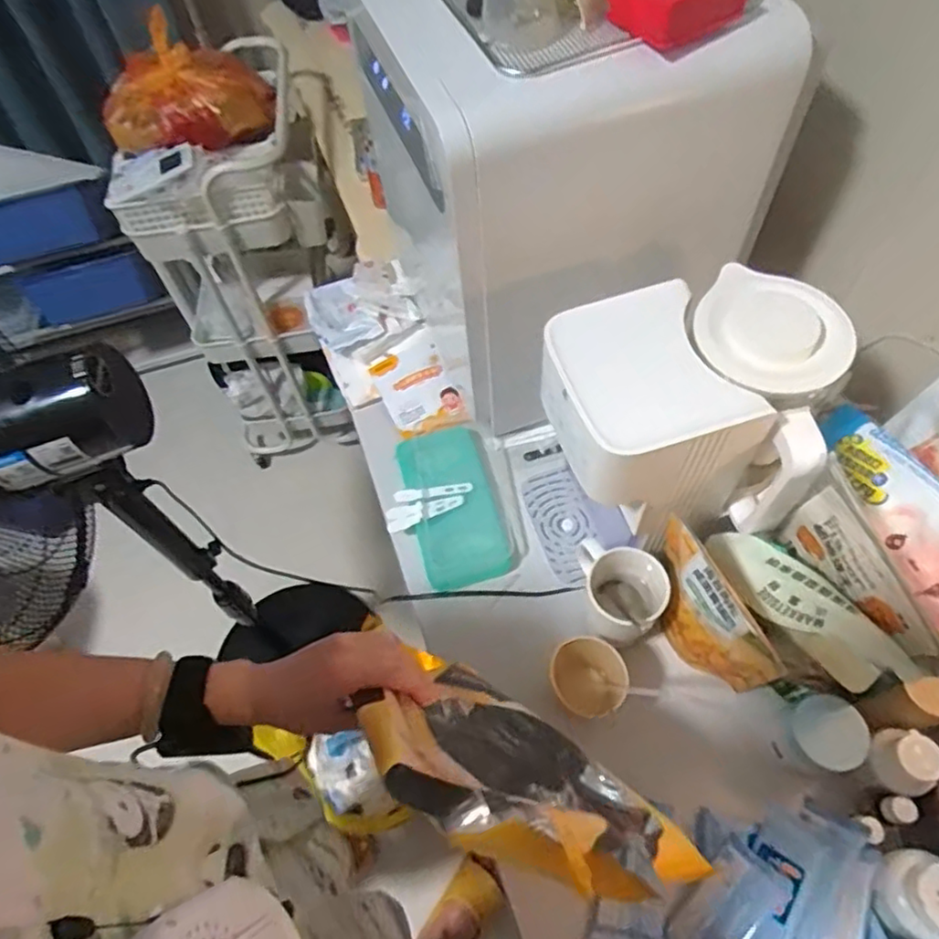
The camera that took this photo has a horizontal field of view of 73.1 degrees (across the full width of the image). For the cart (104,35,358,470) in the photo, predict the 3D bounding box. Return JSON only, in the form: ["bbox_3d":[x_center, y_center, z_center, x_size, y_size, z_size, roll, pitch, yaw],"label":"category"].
[{"bbox_3d":[-0.450,-0.394,1.447,0.402,0.809,0.328,-22,61,-9],"label":"cart"}]

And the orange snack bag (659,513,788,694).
[{"bbox_3d":[0.229,0.144,0.620,0.040,0.163,0.158,-27,62,-12],"label":"orange snack bag"}]

